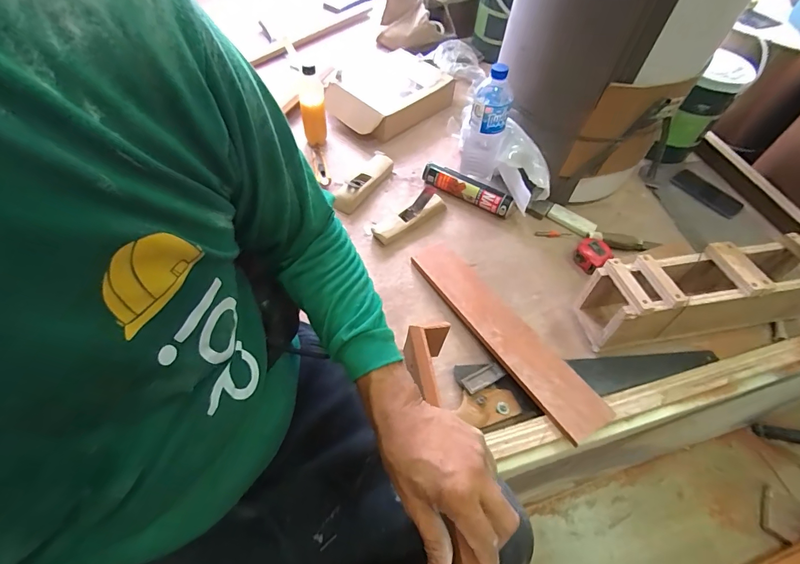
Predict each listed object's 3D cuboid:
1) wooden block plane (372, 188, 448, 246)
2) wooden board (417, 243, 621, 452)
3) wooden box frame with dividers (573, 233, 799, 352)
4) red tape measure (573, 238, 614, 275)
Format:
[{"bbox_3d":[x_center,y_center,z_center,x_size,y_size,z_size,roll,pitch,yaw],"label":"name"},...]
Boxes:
[{"bbox_3d":[0.023,-0.148,0.811,0.178,0.077,0.048,-30,63,-22],"label":"wooden block plane"},{"bbox_3d":[0.171,0.076,0.675,0.090,0.013,0.418,-29,58,-17],"label":"wooden board"},{"bbox_3d":[0.547,0.015,0.688,0.426,0.136,0.118,-6,57,-8],"label":"wooden box frame with dividers"},{"bbox_3d":[0.391,-0.058,0.795,0.066,0.040,0.064,-32,64,-23],"label":"red tape measure"}]

